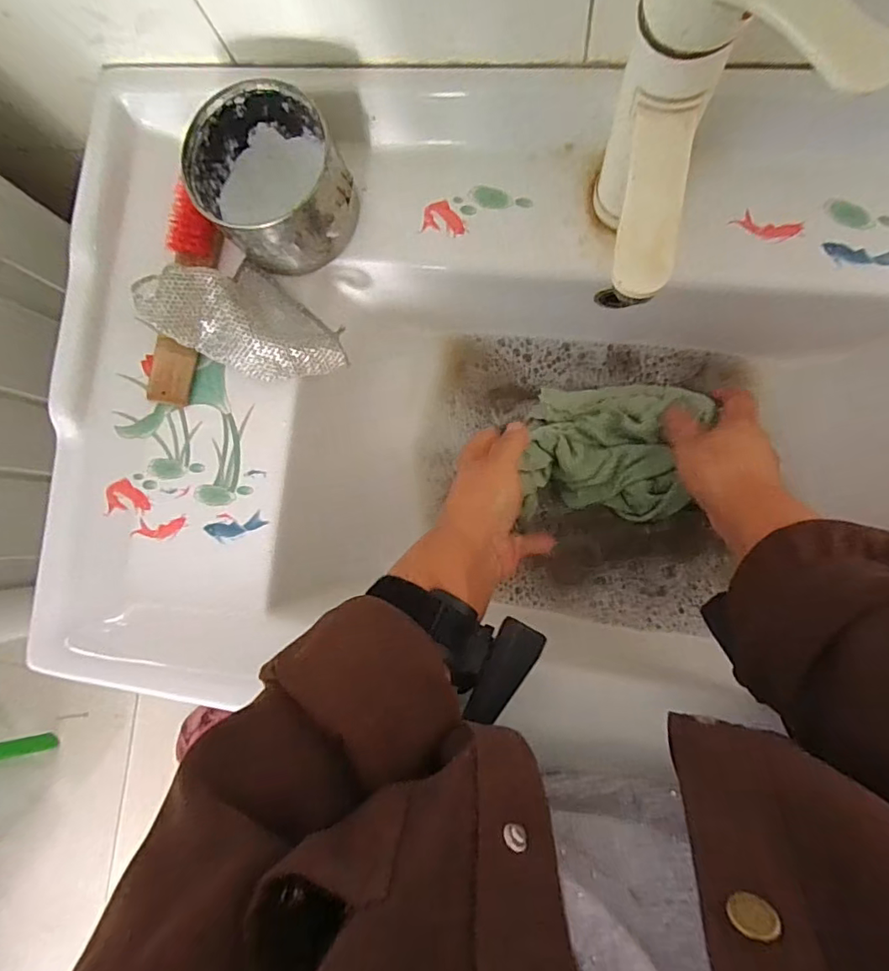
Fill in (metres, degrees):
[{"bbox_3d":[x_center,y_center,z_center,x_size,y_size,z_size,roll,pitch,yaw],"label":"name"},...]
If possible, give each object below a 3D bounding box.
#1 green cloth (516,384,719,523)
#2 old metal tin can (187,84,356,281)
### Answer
[{"bbox_3d":[0.140,-0.029,0.459,0.134,0.047,0.110,5,88,9],"label":"green cloth"},{"bbox_3d":[-0.122,-0.219,0.391,0.100,0.072,0.104,-1,87,9],"label":"old metal tin can"}]

